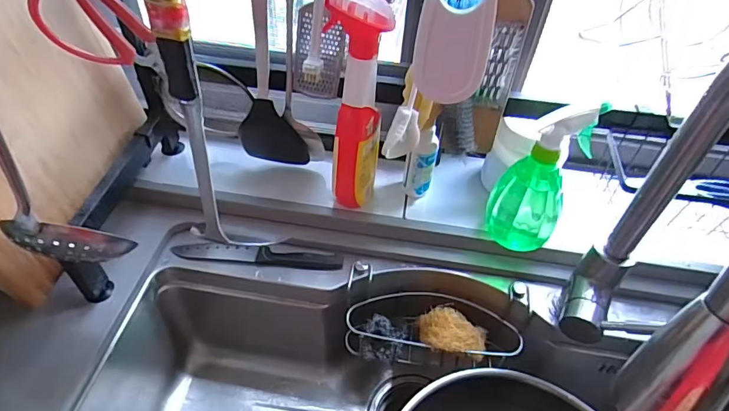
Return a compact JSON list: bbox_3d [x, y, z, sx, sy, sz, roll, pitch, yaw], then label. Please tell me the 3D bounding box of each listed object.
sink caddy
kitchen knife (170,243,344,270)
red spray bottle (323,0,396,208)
[{"bbox_3d":[0.093,0.162,0.638,0.229,0.119,0.092,5,47,1],"label":"sink caddy"},{"bbox_3d":[-0.143,0.065,0.627,0.224,0.021,0.022,4,47,0],"label":"kitchen knife"},{"bbox_3d":[-0.011,-0.113,0.552,0.065,0.258,0.072,2,47,-2],"label":"red spray bottle"}]

